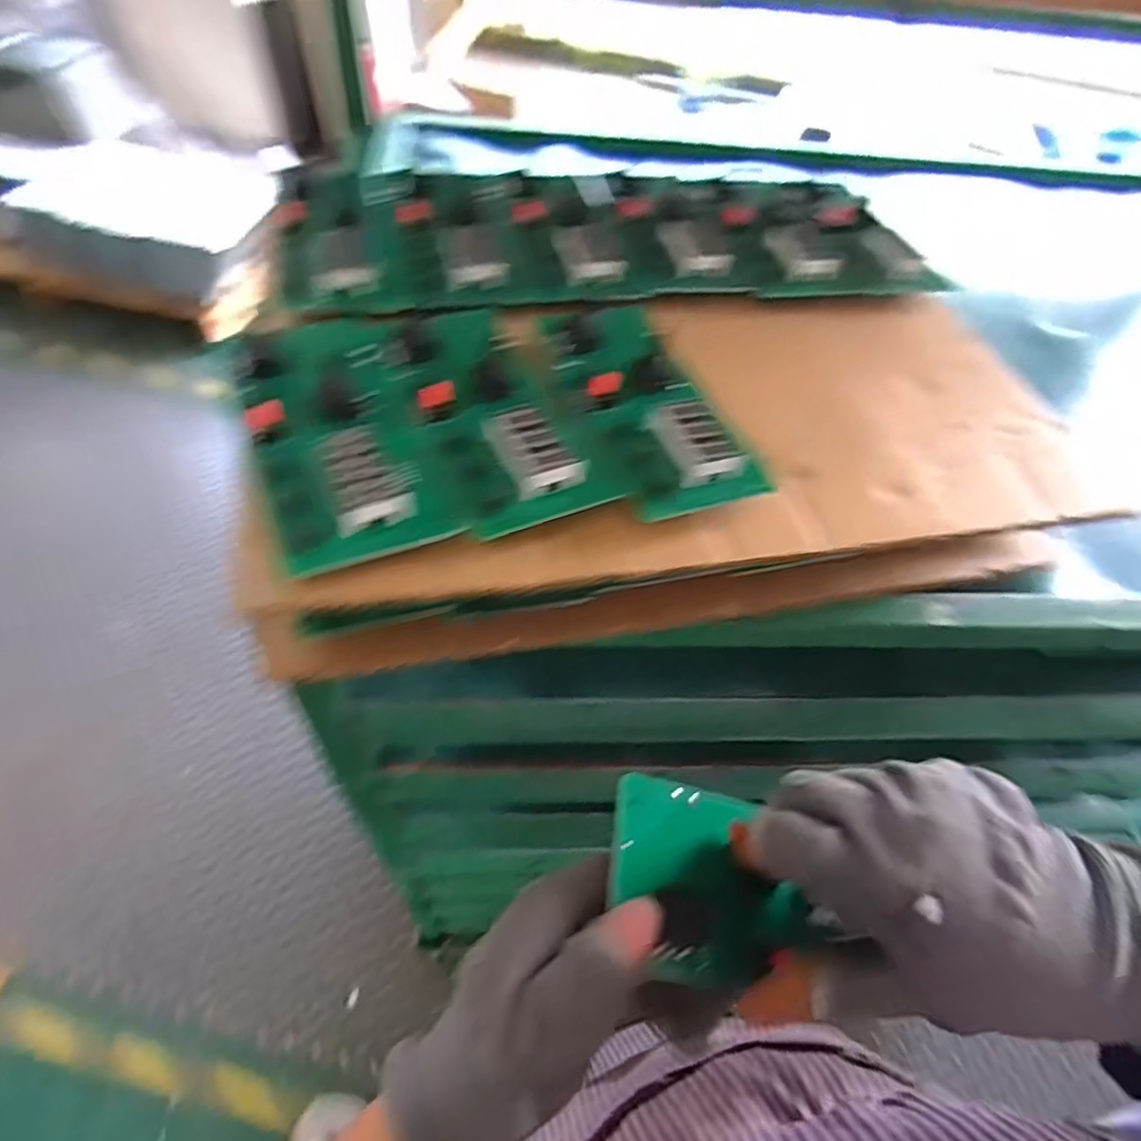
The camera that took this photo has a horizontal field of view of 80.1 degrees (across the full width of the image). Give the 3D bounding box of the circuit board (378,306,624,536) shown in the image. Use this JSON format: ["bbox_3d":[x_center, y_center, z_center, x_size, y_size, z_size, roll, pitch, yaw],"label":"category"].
[{"bbox_3d":[-0.038,-0.072,0.289,0.062,0.019,0.130,-24,60,-20],"label":"circuit board"}]

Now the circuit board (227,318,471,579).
[{"bbox_3d":[-0.092,-0.061,0.272,0.067,0.018,0.134,-18,58,-16],"label":"circuit board"}]

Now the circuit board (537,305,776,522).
[{"bbox_3d":[0.033,-0.079,0.305,0.061,0.018,0.125,-17,58,-16],"label":"circuit board"}]

